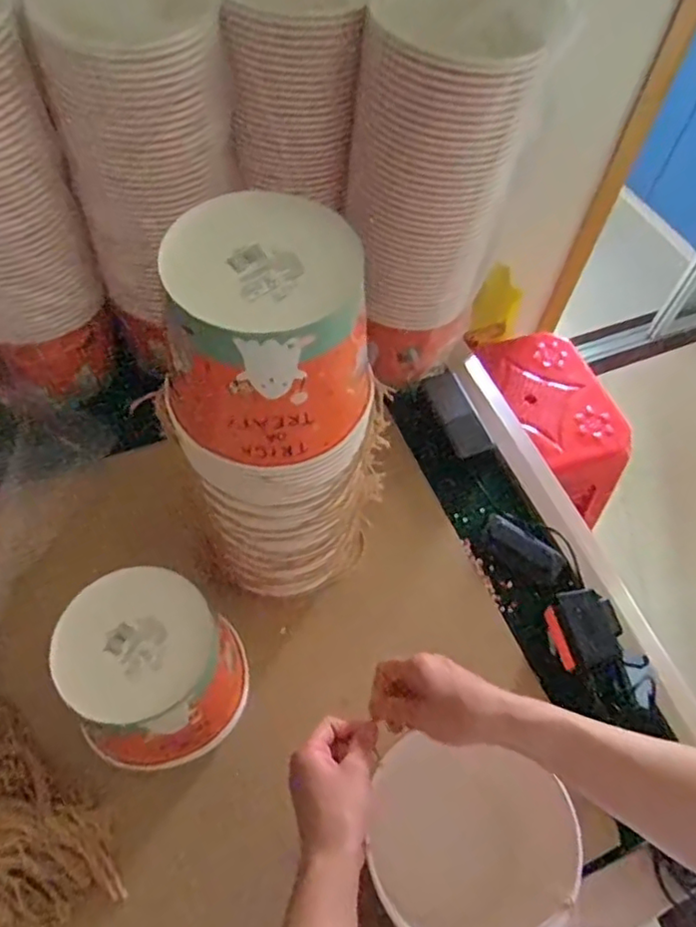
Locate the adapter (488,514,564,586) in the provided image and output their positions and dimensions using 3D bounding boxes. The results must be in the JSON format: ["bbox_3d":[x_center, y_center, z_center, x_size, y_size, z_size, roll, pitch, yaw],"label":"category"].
[{"bbox_3d":[0.207,0.100,0.737,0.099,0.024,0.044,40,63,19],"label":"adapter"}]

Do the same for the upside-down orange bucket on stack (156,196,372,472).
[{"bbox_3d":[-0.053,-0.085,0.434,0.125,0.142,0.126,2,57,-3],"label":"upside-down orange bucket on stack"}]

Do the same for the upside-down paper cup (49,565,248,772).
[{"bbox_3d":[-0.170,0.186,0.559,0.138,0.139,0.134,2,57,-3],"label":"upside-down paper cup"}]

